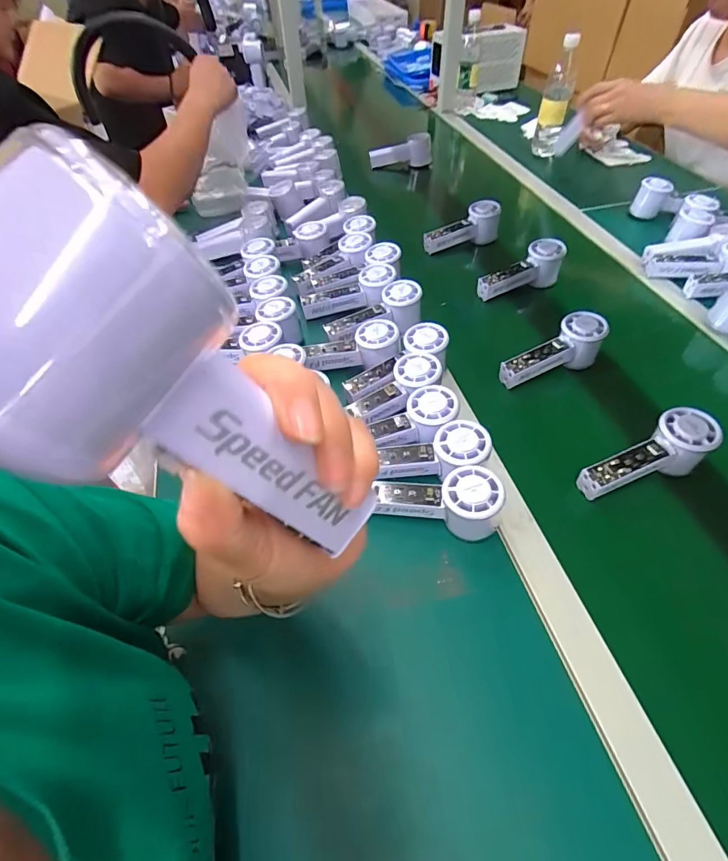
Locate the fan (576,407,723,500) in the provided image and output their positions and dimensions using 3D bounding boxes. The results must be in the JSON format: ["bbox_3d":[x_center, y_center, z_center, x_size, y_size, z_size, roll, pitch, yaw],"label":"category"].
[{"bbox_3d":[0.307,0.030,0.484,0.157,0.048,0.058,-25,52,0],"label":"fan"}]

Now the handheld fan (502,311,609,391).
[{"bbox_3d":[0.253,-0.101,0.598,0.156,0.061,0.053,-27,52,-2],"label":"handheld fan"}]

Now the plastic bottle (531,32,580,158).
[{"bbox_3d":[0.452,-0.773,1.036,0.063,0.224,0.070,18,53,17],"label":"plastic bottle"}]

